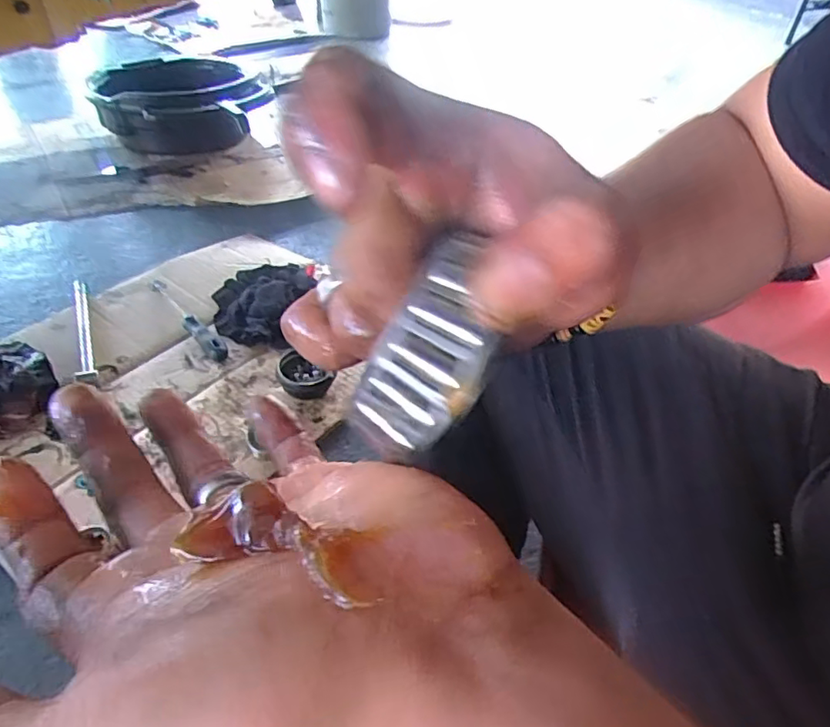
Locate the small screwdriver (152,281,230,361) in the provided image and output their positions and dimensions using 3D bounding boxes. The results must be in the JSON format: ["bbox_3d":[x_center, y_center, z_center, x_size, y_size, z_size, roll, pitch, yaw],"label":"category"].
[{"bbox_3d":[-0.329,-0.066,0.827,0.026,0.024,0.228,-30,50,-31],"label":"small screwdriver"}]

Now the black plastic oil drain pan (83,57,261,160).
[{"bbox_3d":[-0.547,-0.595,1.346,0.350,0.152,0.404,-17,44,-20],"label":"black plastic oil drain pan"}]

